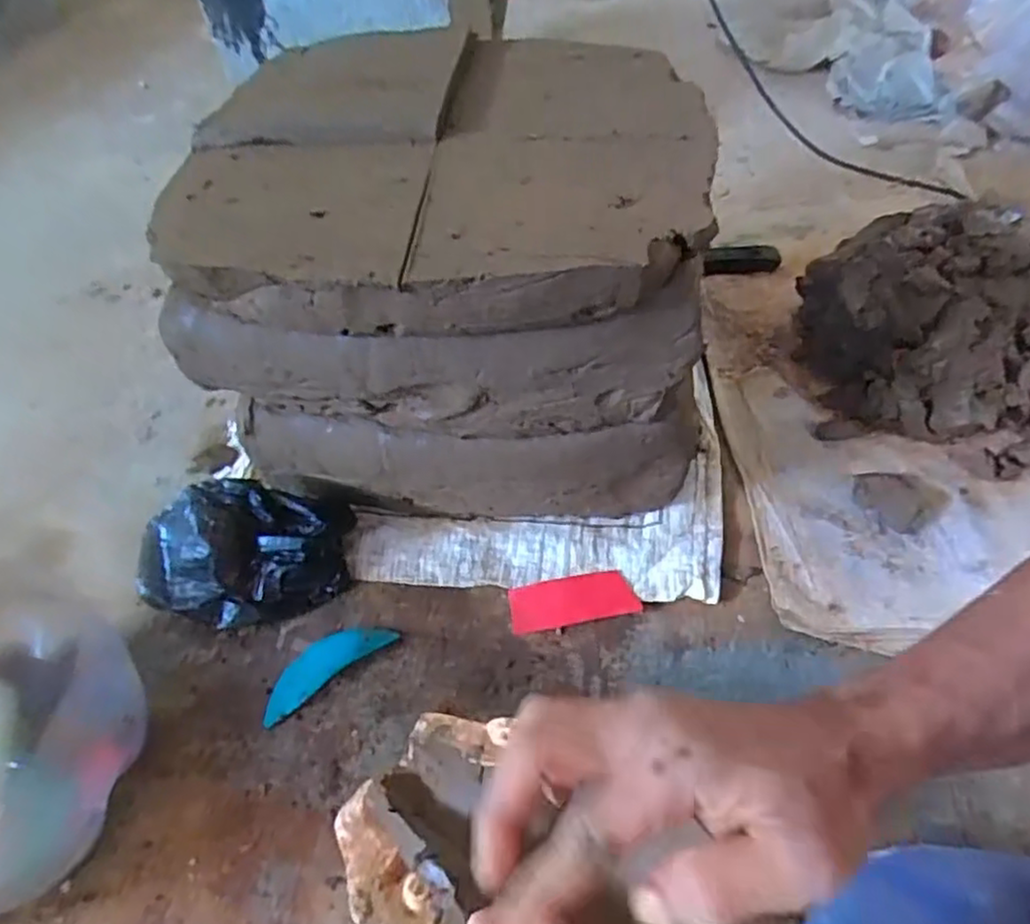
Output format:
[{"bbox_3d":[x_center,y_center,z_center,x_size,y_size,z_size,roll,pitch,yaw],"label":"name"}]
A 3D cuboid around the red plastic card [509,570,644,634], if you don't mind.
[{"bbox_3d":[0.050,0.119,0.603,0.108,0.006,0.046,-9,50,-2],"label":"red plastic card"}]

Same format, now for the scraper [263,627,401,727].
[{"bbox_3d":[-0.162,0.170,0.587,0.118,0.010,0.041,-32,53,-20],"label":"scraper"}]

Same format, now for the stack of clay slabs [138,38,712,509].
[{"bbox_3d":[-0.043,-0.166,0.627,0.389,0.277,0.338,4,49,10],"label":"stack of clay slabs"}]

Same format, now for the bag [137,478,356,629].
[{"bbox_3d":[-0.245,0.079,0.621,0.180,0.088,0.111,0,49,7],"label":"bag"}]

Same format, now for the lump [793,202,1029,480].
[{"bbox_3d":[0.407,-0.134,0.673,0.257,0.163,0.201,19,54,22],"label":"lump"}]

